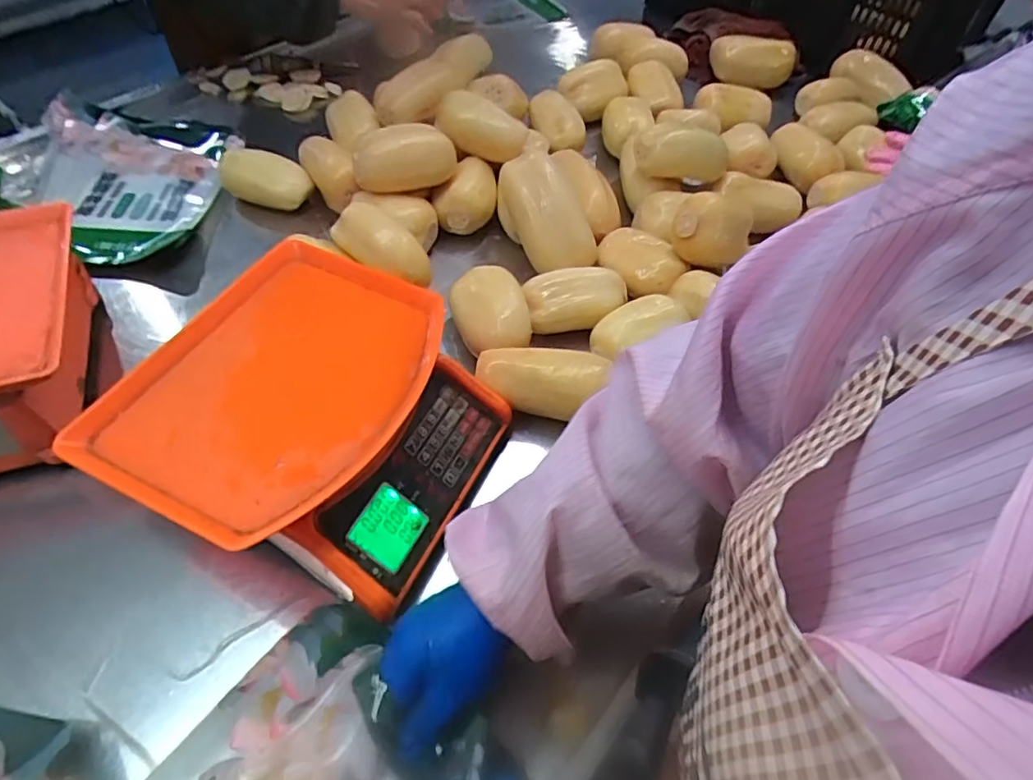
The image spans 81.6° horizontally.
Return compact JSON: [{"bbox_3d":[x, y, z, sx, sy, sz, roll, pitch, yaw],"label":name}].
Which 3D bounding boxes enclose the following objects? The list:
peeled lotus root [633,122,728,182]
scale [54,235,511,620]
[{"bbox_3d":[0.221,-0.317,0.793,0.139,0.053,0.057,-7,54,-24],"label":"peeled lotus root"},{"bbox_3d":[-0.179,0.026,0.550,0.281,0.114,0.278,22,56,12],"label":"scale"}]

